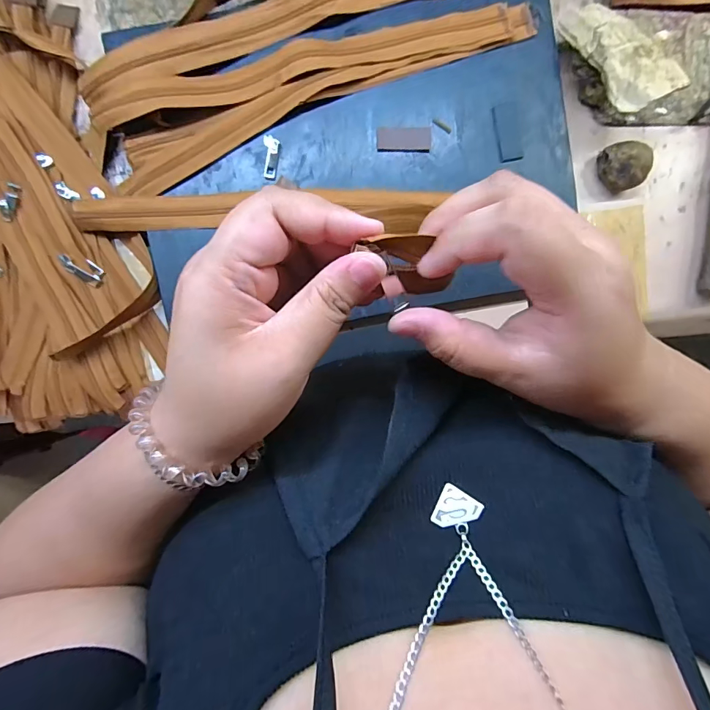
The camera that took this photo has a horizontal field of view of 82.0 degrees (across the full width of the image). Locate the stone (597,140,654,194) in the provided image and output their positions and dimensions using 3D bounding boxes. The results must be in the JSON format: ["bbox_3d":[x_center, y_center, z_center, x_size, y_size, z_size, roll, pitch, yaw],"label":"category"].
[{"bbox_3d":[0.256,-0.179,0.390,0.039,0.031,0.041,0,95,-1],"label":"stone"}]

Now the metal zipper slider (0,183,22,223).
[{"bbox_3d":[-0.321,-0.142,0.381,0.014,0.010,0.035,26,94,-3],"label":"metal zipper slider"}]

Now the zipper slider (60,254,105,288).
[{"bbox_3d":[-0.266,-0.084,0.399,0.041,0.005,0.019,30,94,-19],"label":"zipper slider"}]

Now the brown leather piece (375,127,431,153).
[{"bbox_3d":[0.046,-0.200,0.380,0.049,0.004,0.022,-1,95,-1],"label":"brown leather piece"}]

